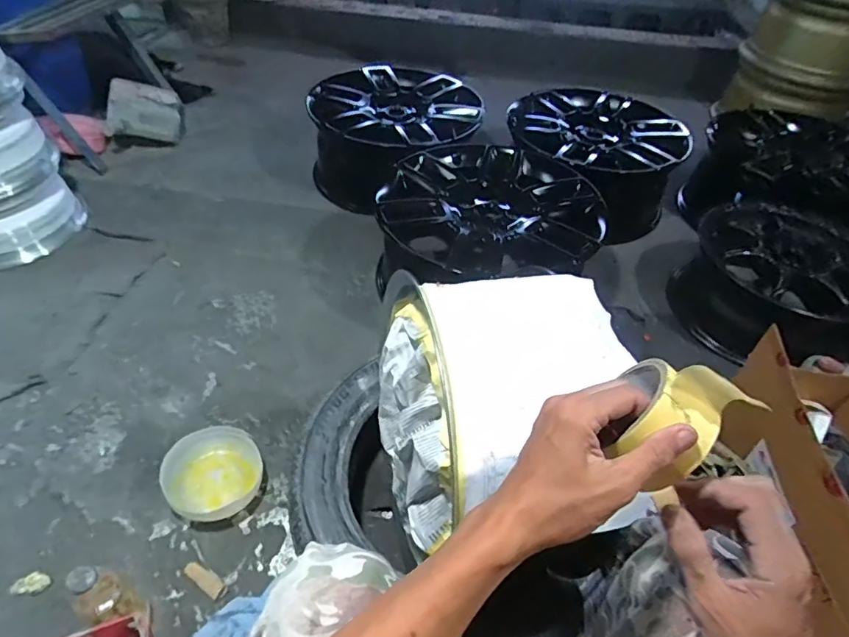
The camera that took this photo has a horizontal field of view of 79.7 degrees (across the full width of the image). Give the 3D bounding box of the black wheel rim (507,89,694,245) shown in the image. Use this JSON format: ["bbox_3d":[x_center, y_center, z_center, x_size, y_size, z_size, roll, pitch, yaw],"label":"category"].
[{"bbox_3d":[0.498,-0.488,1.566,0.502,0.233,0.478,1,47,-4],"label":"black wheel rim"}]

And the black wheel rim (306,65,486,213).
[{"bbox_3d":[-0.090,-0.539,1.591,0.508,0.278,0.518,-5,48,-9],"label":"black wheel rim"}]

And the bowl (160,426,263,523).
[{"bbox_3d":[-0.360,0.267,0.873,0.148,0.068,0.135,2,47,-3],"label":"bowl"}]

